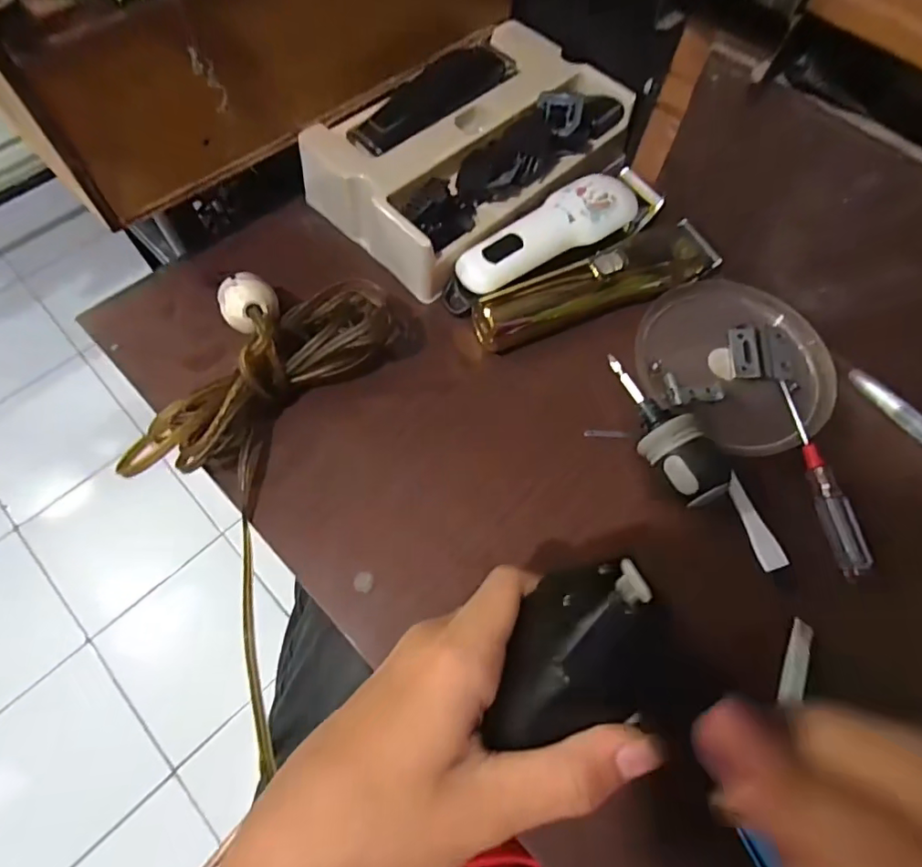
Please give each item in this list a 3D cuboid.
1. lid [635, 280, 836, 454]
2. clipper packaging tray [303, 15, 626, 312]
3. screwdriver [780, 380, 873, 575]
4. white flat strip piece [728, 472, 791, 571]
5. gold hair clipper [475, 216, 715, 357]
[{"bbox_3d":[0.190,-0.049,0.363,0.121,0.019,0.129,-1,63,1],"label":"lid"},{"bbox_3d":[0.012,-0.220,0.401,0.235,0.048,0.143,-40,73,-17],"label":"clipper packaging tray"},{"bbox_3d":[0.223,0.025,0.327,0.015,0.011,0.122,-7,66,-5],"label":"screwdriver"},{"bbox_3d":[0.180,0.053,0.321,0.015,0.004,0.060,-13,67,-8],"label":"white flat strip piece"},{"bbox_3d":[0.099,-0.105,0.366,0.182,0.034,0.045,-25,69,-13],"label":"gold hair clipper"}]

